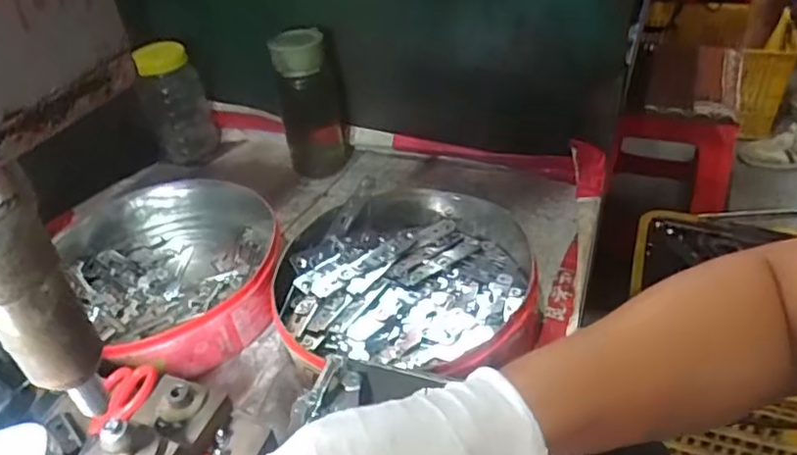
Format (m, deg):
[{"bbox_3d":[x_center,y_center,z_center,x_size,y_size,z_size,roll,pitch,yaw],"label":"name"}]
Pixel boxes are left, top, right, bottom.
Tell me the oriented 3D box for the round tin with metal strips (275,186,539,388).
[{"bbox_3d":[0.008,0.052,0.576,0.237,0.059,0.243,-4,38,3],"label":"round tin with metal strips"}]

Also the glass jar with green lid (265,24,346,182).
[{"bbox_3d":[-0.113,-0.149,0.768,0.074,0.192,0.064,-11,38,-8],"label":"glass jar with green lid"}]

